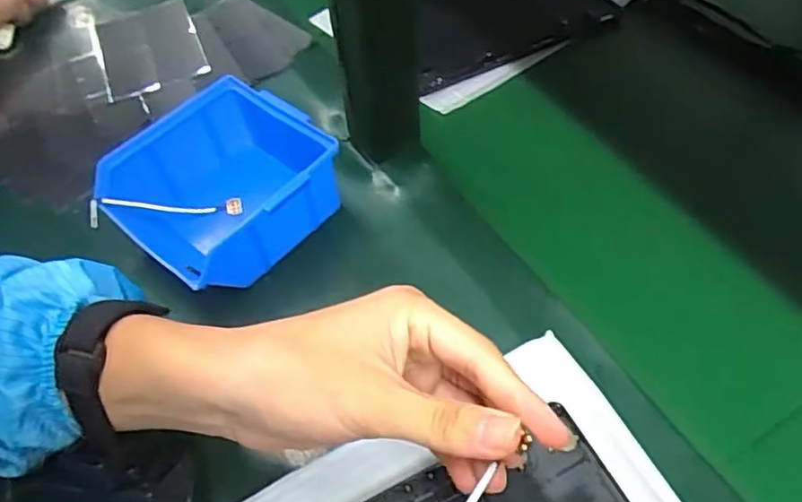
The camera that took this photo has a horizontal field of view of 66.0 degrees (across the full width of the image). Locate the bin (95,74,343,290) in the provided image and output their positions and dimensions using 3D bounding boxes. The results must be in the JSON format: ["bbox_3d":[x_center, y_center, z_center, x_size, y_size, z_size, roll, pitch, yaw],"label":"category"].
[{"bbox_3d":[-0.127,-0.046,0.446,0.135,0.065,0.126,30,61,21],"label":"bin"}]

